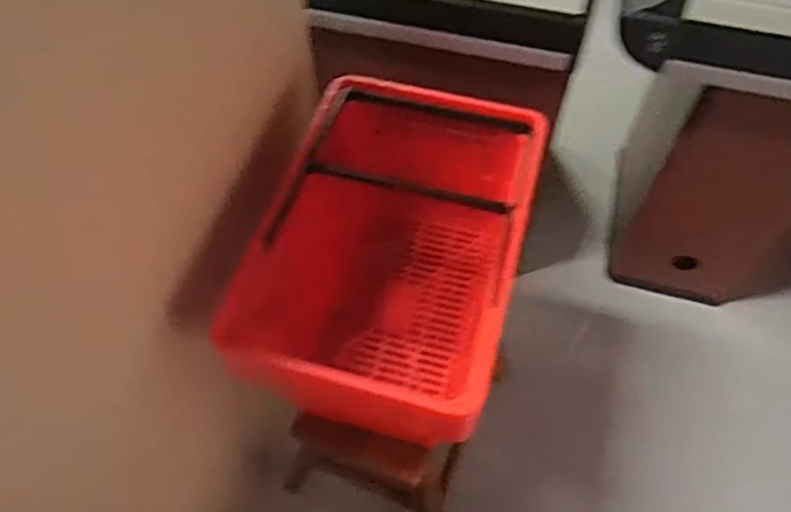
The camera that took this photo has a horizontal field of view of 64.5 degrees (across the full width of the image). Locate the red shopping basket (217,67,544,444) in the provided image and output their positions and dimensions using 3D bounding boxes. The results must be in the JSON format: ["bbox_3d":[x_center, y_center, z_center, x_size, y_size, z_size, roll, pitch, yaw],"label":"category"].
[{"bbox_3d":[0.006,0.014,0.950,0.332,0.289,0.472,14,57,8],"label":"red shopping basket"}]

